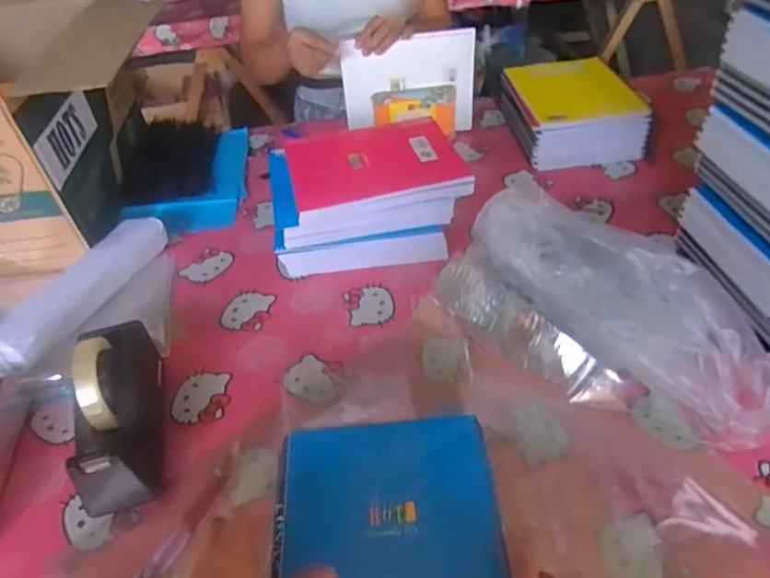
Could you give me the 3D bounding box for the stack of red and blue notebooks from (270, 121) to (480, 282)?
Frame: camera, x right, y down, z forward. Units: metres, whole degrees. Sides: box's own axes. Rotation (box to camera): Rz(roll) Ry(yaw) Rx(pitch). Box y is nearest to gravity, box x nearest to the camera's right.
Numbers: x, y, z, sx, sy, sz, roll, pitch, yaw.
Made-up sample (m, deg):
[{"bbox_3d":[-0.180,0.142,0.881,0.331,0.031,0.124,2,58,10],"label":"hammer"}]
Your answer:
[{"bbox_3d":[-0.028,-0.143,0.876,0.281,0.147,0.191,-9,42,-3],"label":"stack of red and blue notebooks"}]

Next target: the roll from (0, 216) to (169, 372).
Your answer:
[{"bbox_3d":[-0.436,0.004,0.821,0.074,0.066,0.310,13,46,20],"label":"roll"}]

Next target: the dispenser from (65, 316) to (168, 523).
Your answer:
[{"bbox_3d":[-0.300,0.133,0.619,0.075,0.128,0.210,-12,43,-6],"label":"dispenser"}]

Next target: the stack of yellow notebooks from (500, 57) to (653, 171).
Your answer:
[{"bbox_3d":[0.354,-0.350,1.086,0.235,0.100,0.271,-6,42,1],"label":"stack of yellow notebooks"}]

